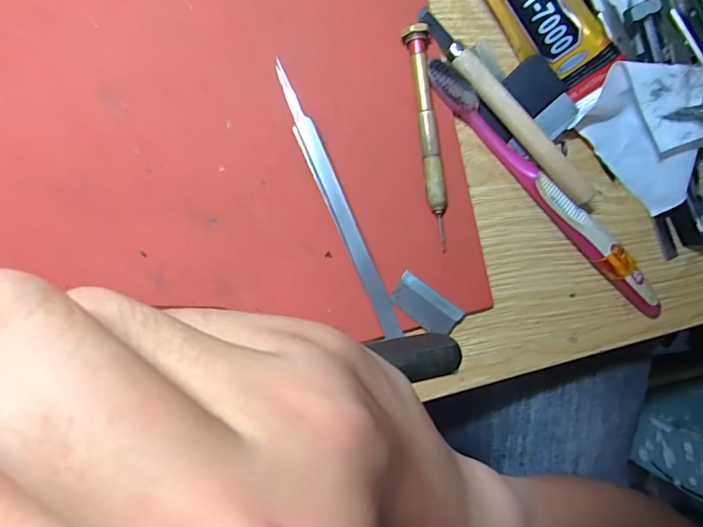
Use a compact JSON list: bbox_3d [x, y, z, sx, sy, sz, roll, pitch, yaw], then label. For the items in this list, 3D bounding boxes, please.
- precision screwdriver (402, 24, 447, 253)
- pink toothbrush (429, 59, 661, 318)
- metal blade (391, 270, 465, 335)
[{"bbox_3d":[0.040,-0.063,0.232,0.012,0.015,0.107,-10,93,-8],"label":"precision screwdriver"},{"bbox_3d":[0.110,-0.040,0.246,0.184,0.016,0.022,44,85,-7],"label":"pink toothbrush"},{"bbox_3d":[0.039,0.023,0.239,0.038,0.004,0.019,37,86,-7],"label":"metal blade"}]

